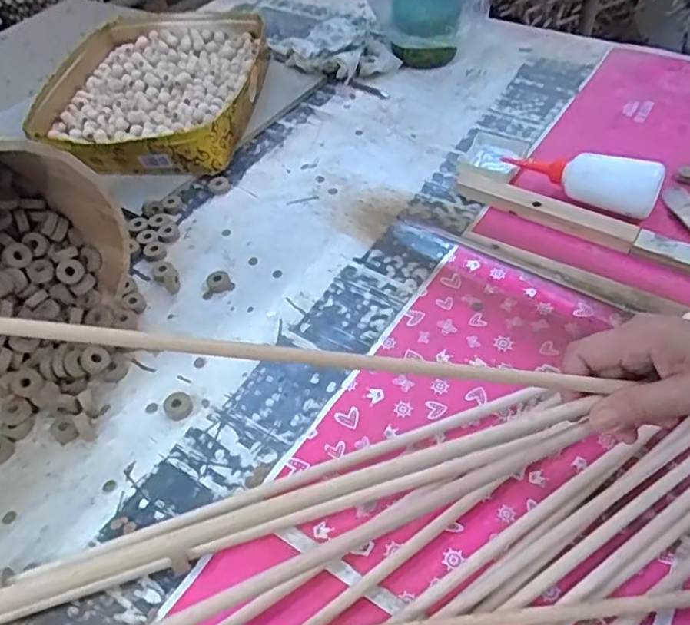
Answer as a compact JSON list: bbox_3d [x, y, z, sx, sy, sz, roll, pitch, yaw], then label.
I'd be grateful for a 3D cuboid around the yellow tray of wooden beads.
[{"bbox_3d":[-0.279,-0.337,0.892,0.305,0.067,0.386,-2,48,1],"label":"yellow tray of wooden beads"}]

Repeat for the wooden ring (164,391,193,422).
[{"bbox_3d":[-0.155,0.086,0.548,0.026,0.009,0.026,-33,55,-24],"label":"wooden ring"}]

